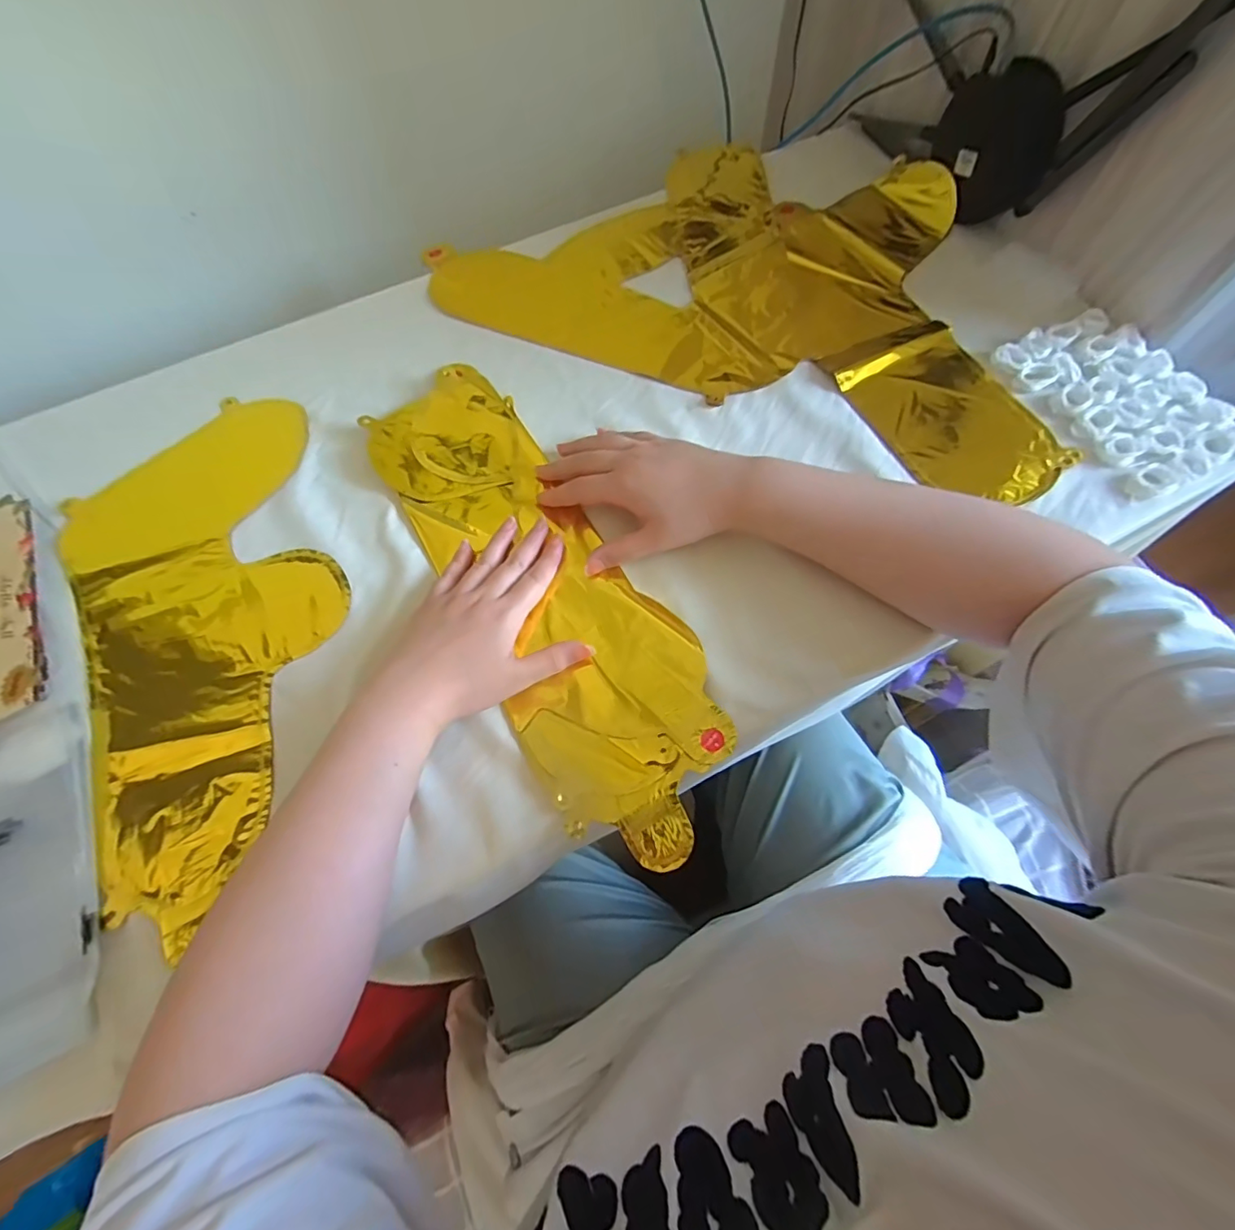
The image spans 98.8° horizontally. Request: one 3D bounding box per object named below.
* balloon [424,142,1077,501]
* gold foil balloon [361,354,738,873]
[{"bbox_3d":[0.149,-0.353,0.544,0.588,0.032,0.359,24,70,12],"label":"balloon"},{"bbox_3d":[-0.061,-0.029,0.409,0.131,0.021,0.429,-29,69,-10],"label":"gold foil balloon"}]

